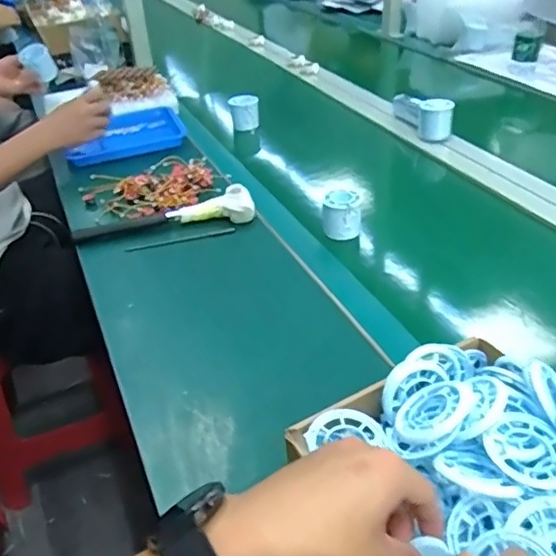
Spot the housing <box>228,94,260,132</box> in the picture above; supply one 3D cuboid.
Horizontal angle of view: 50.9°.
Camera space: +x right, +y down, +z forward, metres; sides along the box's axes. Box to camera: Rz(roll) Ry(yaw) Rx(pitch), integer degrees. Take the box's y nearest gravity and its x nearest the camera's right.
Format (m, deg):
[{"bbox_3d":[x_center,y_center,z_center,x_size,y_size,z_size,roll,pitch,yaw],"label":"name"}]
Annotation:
[{"bbox_3d":[-0.064,-0.315,1.124,0.061,0.063,0.054,-3,35,0],"label":"housing"}]

